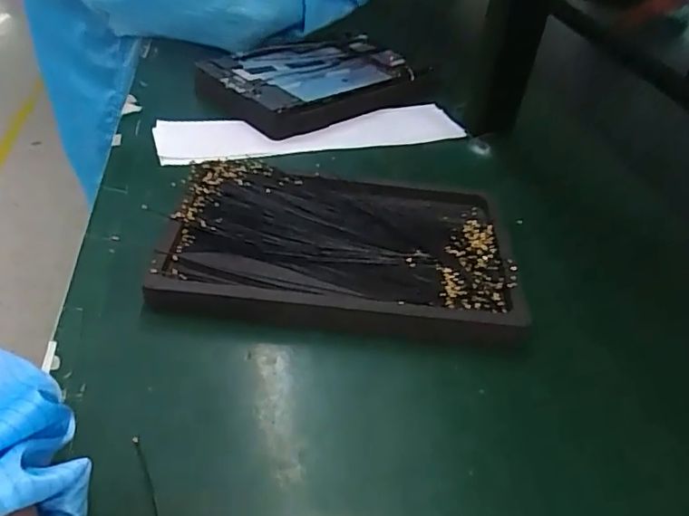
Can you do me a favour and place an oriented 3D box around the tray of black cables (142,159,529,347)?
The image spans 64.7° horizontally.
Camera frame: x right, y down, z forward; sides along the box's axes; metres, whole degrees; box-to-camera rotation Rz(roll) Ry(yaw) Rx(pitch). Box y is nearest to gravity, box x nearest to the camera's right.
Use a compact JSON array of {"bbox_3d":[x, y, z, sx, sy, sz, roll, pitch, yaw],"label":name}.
[{"bbox_3d":[-0.003,-0.010,0.394,0.238,0.026,0.158,5,40,1],"label":"tray of black cables"}]

